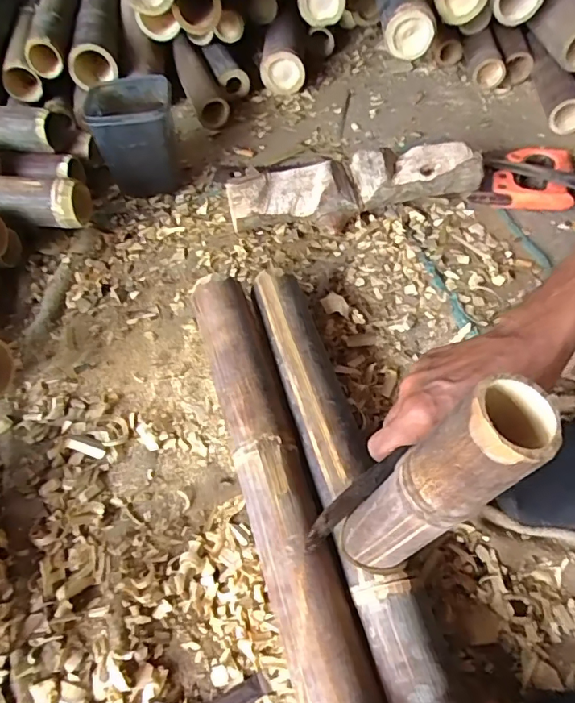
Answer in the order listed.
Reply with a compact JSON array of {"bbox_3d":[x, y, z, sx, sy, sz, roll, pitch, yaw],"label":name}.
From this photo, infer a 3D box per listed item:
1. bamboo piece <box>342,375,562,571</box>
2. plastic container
[{"bbox_3d":[0.089,0.096,0.329,0.043,0.204,0.049,-4,54,-25],"label":"bamboo piece"},{"bbox_3d":[-0.217,-0.311,0.719,0.129,0.121,0.128,-8,56,-3],"label":"plastic container"}]

